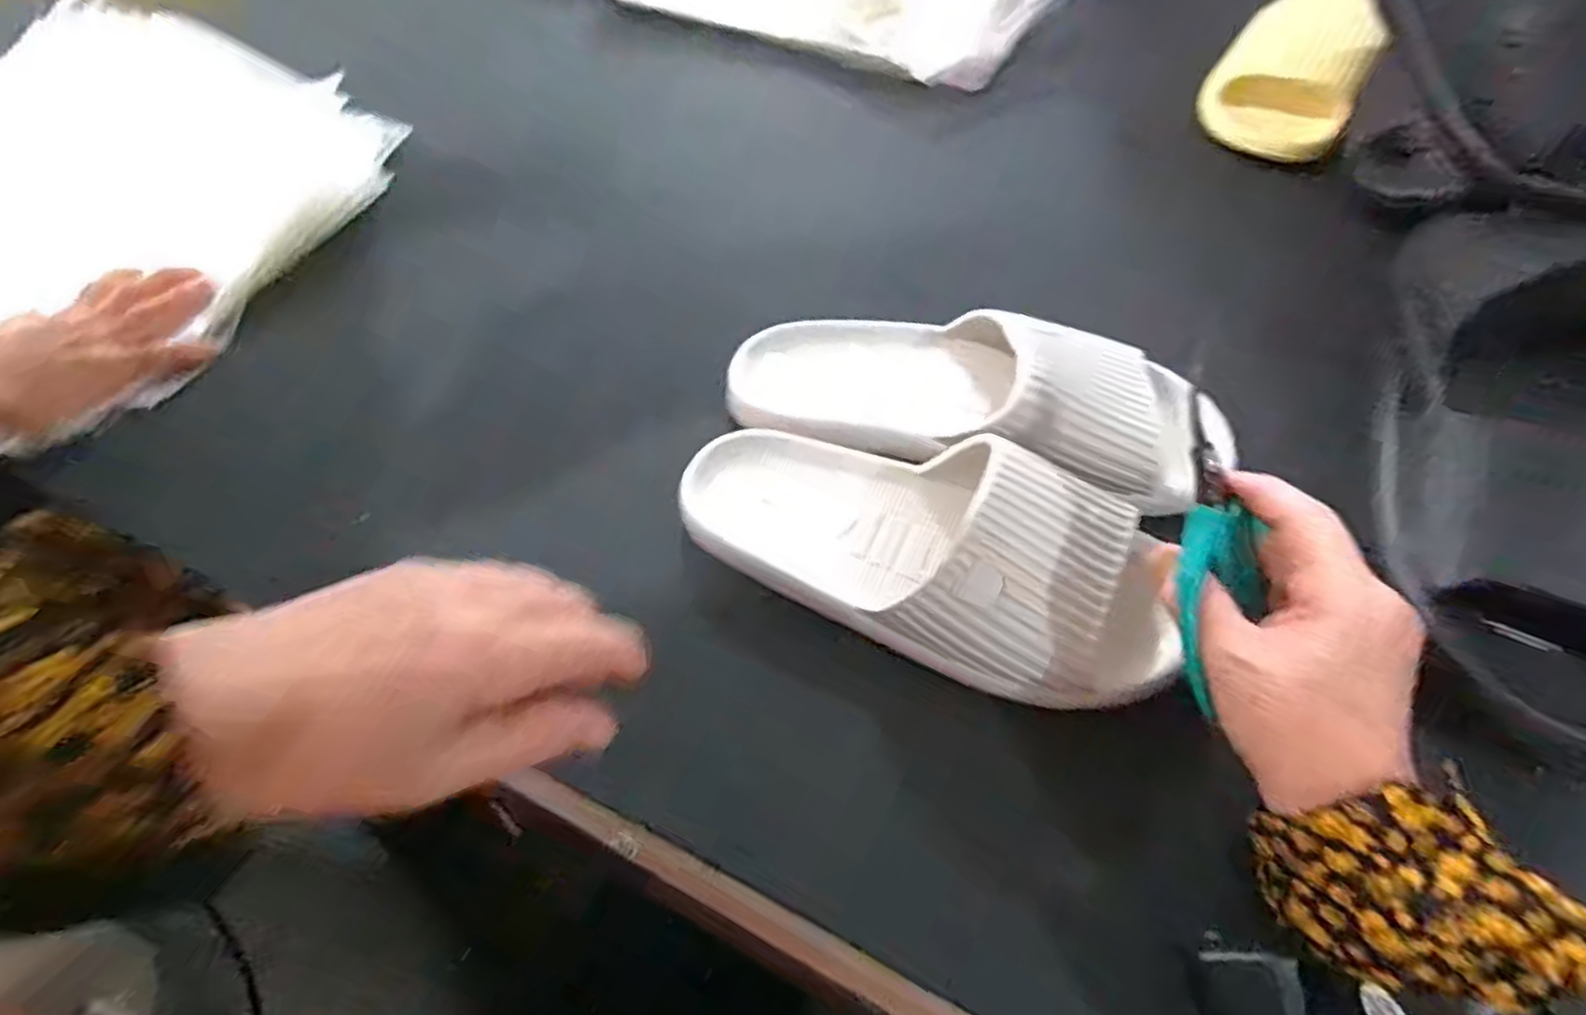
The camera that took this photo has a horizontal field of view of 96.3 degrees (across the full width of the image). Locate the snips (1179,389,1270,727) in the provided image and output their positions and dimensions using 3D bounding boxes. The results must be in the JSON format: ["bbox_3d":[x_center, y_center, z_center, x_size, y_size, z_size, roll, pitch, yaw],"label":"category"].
[{"bbox_3d":[0.172,0.020,0.284,0.036,0.022,0.121,7,76,8],"label":"snips"}]

